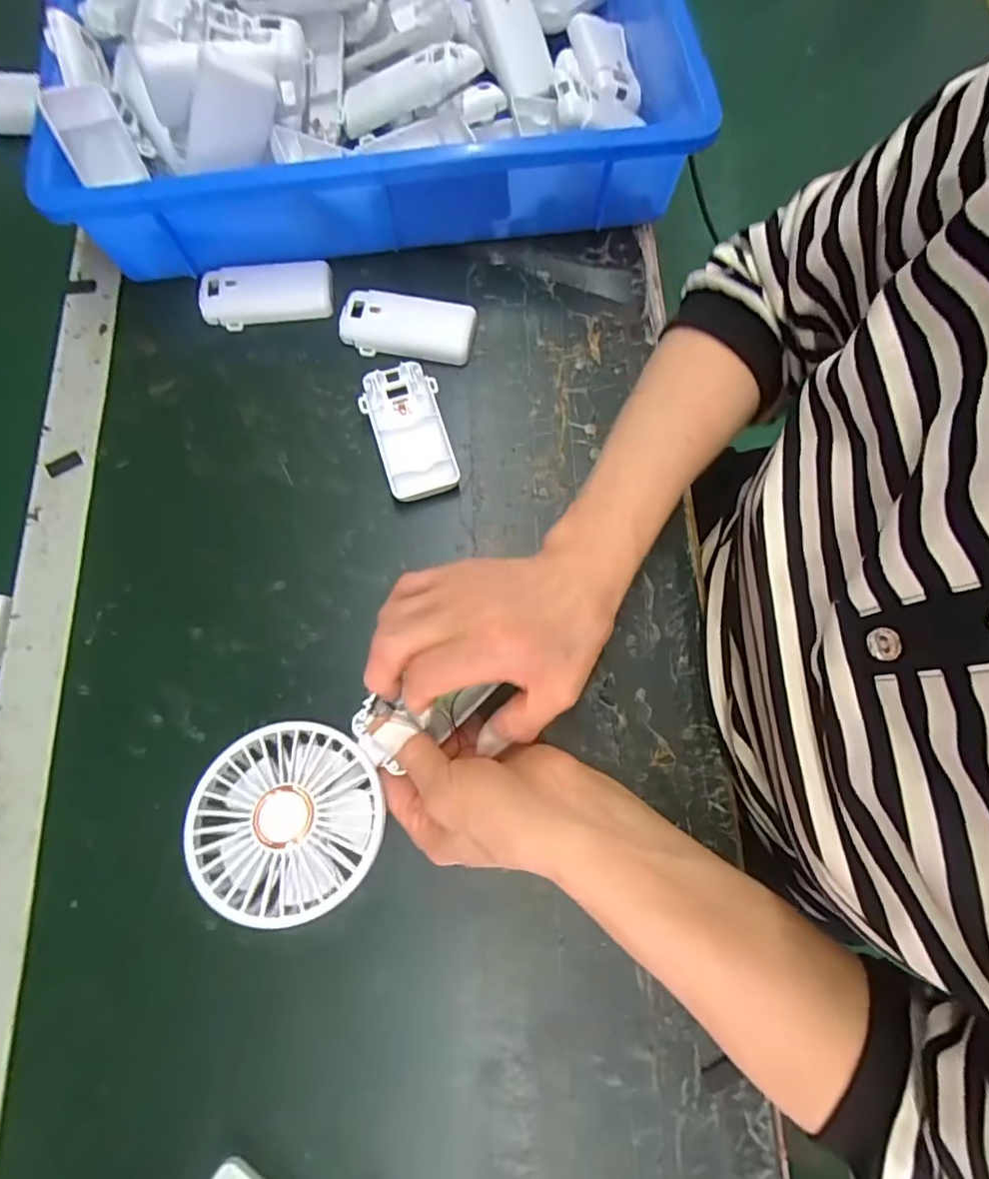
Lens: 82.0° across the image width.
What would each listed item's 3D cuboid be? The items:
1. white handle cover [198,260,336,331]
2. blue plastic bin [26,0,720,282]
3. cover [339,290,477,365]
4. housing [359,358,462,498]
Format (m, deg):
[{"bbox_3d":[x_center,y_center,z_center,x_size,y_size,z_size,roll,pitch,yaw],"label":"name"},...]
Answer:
[{"bbox_3d":[-0.163,-0.213,0.408,0.091,0.014,0.042,-8,76,-1],"label":"white handle cover"},{"bbox_3d":[-0.087,-0.388,0.403,0.396,0.098,0.290,-5,76,-1],"label":"blue plastic bin"},{"bbox_3d":[-0.061,-0.184,0.399,0.091,0.017,0.040,6,76,2],"label":"cover"},{"bbox_3d":[-0.057,-0.105,0.382,0.049,0.016,0.096,-14,76,-3],"label":"housing"}]

